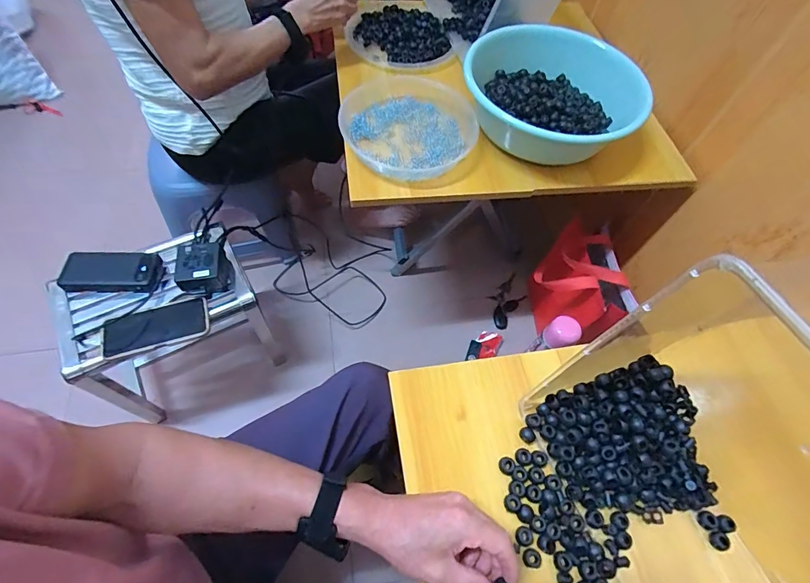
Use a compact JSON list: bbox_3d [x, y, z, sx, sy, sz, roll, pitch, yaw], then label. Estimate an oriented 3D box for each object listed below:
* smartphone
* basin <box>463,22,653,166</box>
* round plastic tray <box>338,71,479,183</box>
[{"bbox_3d":[-0.421,0.061,0.695,0.161,0.019,0.076,-14,67,-18],"label":"smartphone"},{"bbox_3d":[0.243,-0.327,0.705,0.296,0.120,0.222,34,63,15],"label":"basin"},{"bbox_3d":[0.005,-0.287,0.709,0.222,0.045,0.242,34,64,15],"label":"round plastic tray"}]

